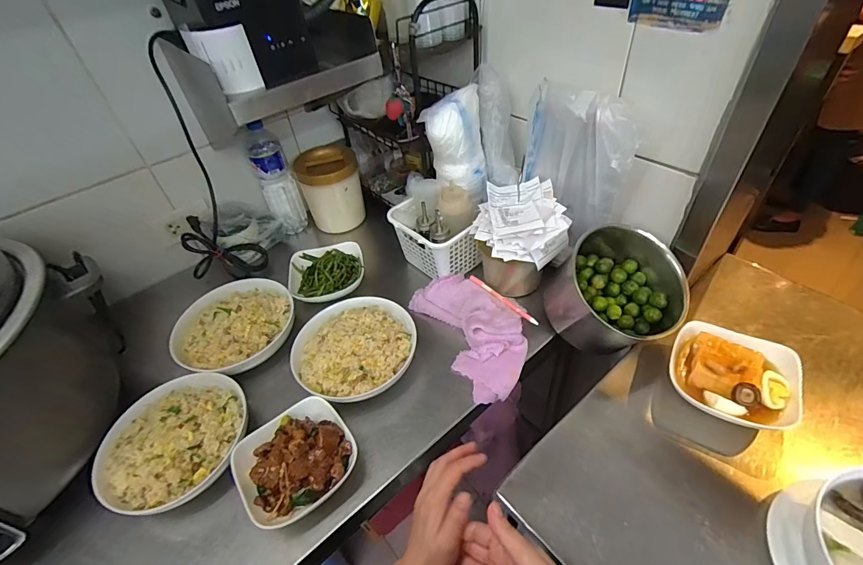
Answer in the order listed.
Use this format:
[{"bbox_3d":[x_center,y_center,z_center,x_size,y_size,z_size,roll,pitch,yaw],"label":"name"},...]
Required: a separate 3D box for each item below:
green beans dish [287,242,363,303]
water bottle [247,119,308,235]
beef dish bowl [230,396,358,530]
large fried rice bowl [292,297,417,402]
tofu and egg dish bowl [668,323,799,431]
[{"bbox_3d":[-0.214,-0.027,0.834,0.148,0.036,0.154,-4,44,3],"label":"green beans dish"},{"bbox_3d":[-0.343,-0.228,0.893,0.069,0.265,0.081,-20,46,-13],"label":"water bottle"},{"bbox_3d":[-0.183,0.240,0.551,0.147,0.057,0.137,-30,48,-22],"label":"beef dish bowl"},{"bbox_3d":[-0.126,0.107,0.675,0.192,0.058,0.193,-4,44,3],"label":"large fried rice bowl"},{"bbox_3d":[0.420,0.130,0.569,0.149,0.064,0.133,20,50,25],"label":"tofu and egg dish bowl"}]

